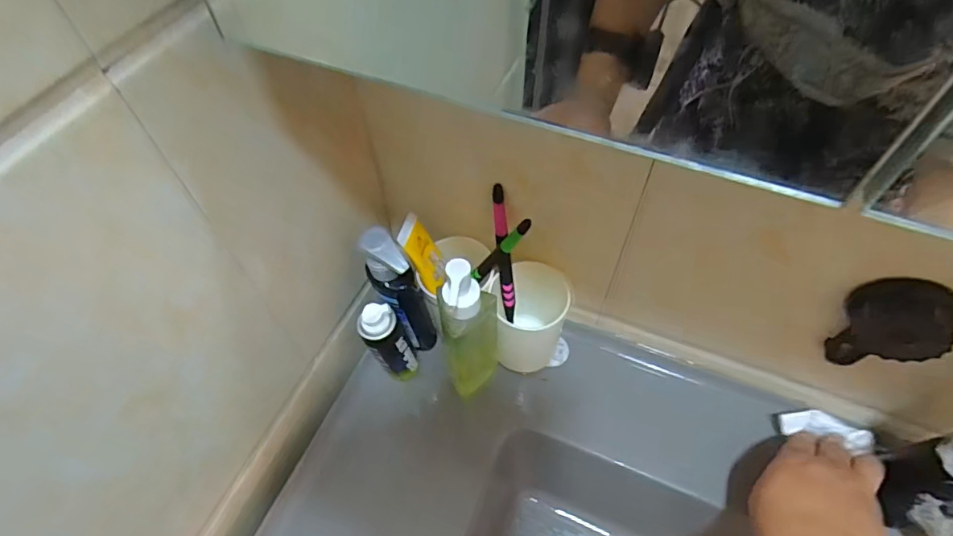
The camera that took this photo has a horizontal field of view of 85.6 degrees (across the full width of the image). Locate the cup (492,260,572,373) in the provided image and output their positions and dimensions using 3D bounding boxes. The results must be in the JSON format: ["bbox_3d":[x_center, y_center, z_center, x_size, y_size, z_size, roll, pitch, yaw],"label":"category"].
[{"bbox_3d":[0.045,0.047,0.461,0.065,0.095,0.061,16,57,11],"label":"cup"}]

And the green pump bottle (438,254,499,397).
[{"bbox_3d":[-0.003,0.056,0.402,0.040,0.170,0.051,4,55,3],"label":"green pump bottle"}]

